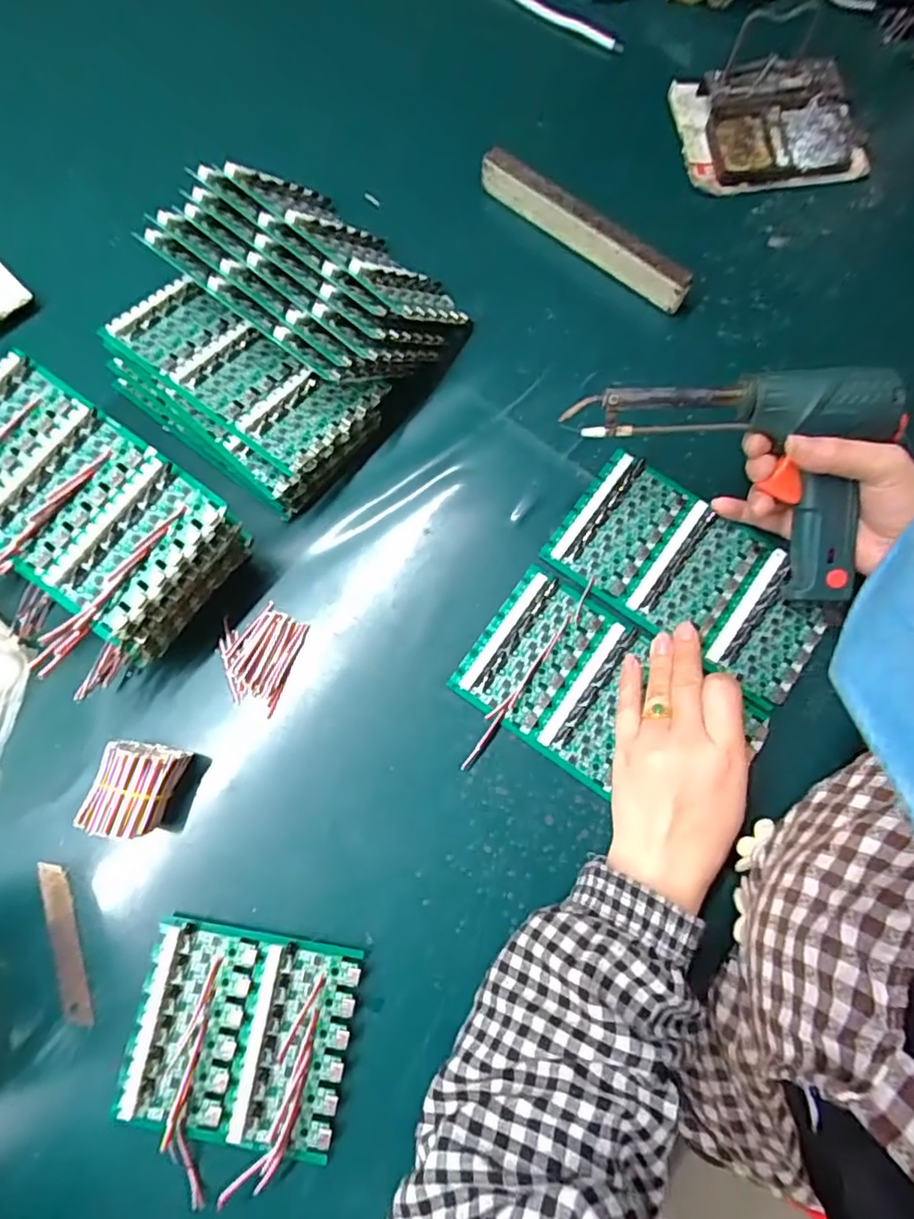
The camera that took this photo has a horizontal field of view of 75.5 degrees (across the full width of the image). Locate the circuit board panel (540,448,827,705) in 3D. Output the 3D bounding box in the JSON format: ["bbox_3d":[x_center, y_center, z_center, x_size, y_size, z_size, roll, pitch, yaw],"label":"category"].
[{"bbox_3d":[0.164,-0.029,0.413,0.184,0.013,0.101,34,76,8],"label":"circuit board panel"}]

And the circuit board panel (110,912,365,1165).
[{"bbox_3d":[-0.125,0.247,0.338,0.124,0.006,0.109,10,76,3],"label":"circuit board panel"}]

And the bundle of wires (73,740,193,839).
[{"bbox_3d":[-0.200,0.115,0.378,0.047,0.045,0.055,13,76,4],"label":"bundle of wires"}]

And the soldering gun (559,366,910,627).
[{"bbox_3d":[0.191,-0.103,0.373,0.212,0.077,0.105,35,77,8],"label":"soldering gun"}]

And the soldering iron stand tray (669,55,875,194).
[{"bbox_3d":[0.262,-0.401,0.488,0.156,0.043,0.107,3,74,0],"label":"soldering iron stand tray"}]

